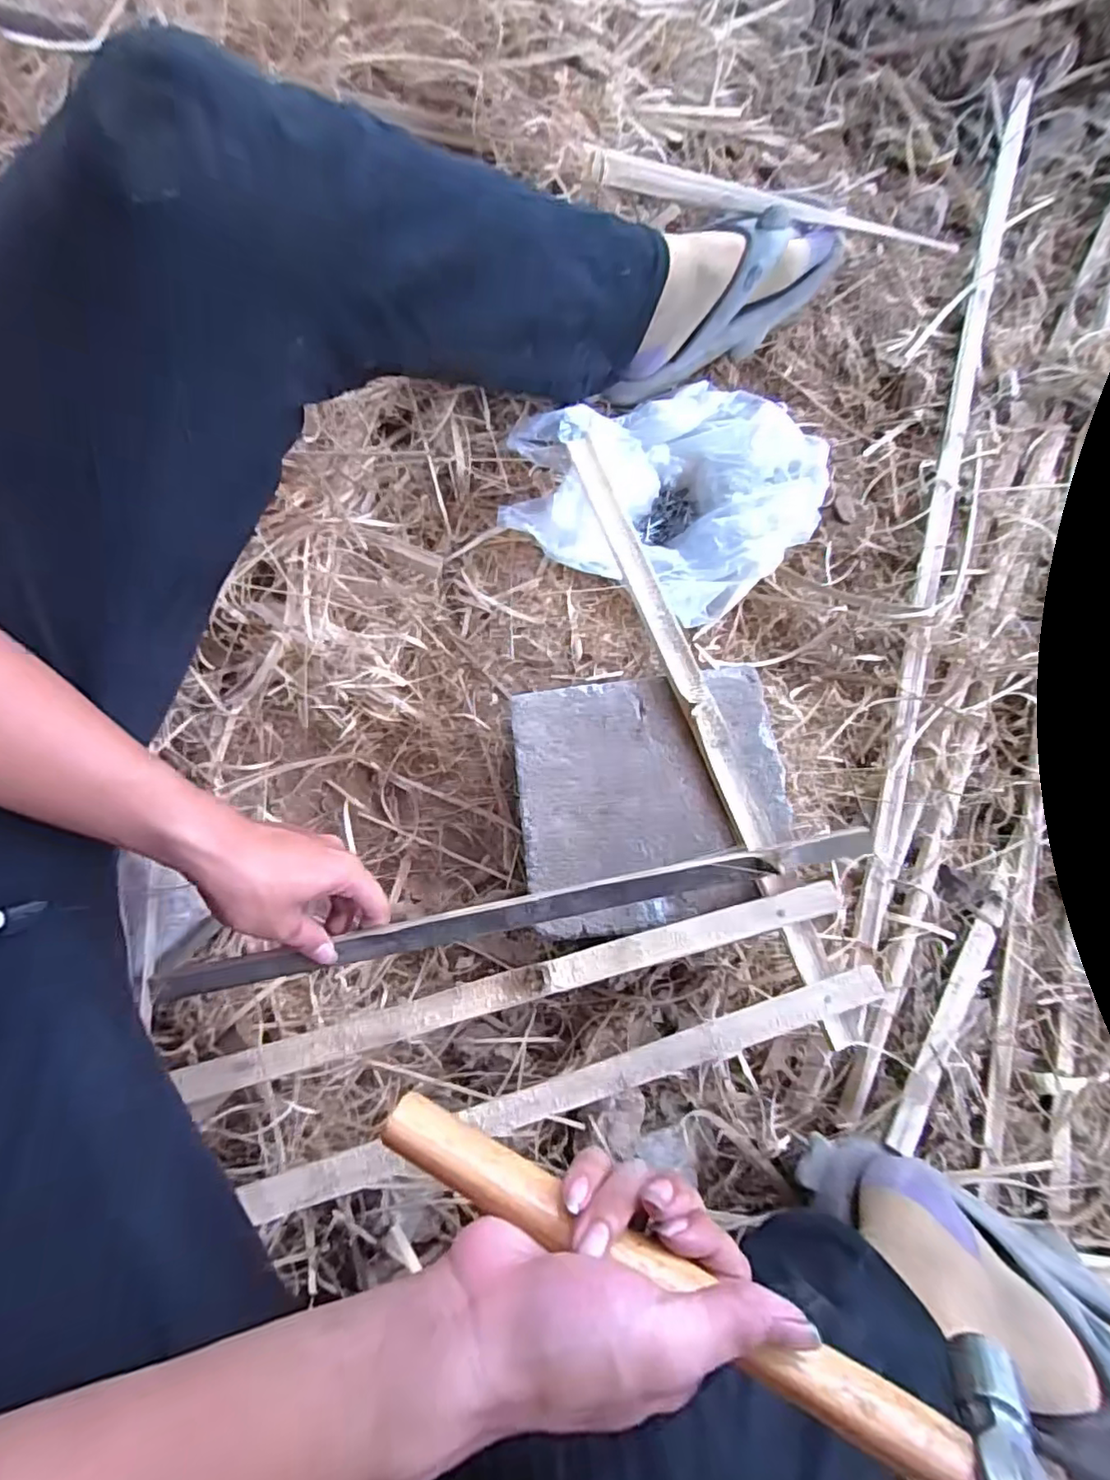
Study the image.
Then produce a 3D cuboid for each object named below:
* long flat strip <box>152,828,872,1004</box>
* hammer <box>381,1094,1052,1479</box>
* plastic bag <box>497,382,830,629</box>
[{"bbox_3d":[-0.022,0.121,0.425,0.496,0.012,0.019,-11,80,-3],"label":"long flat strip"},{"bbox_3d":[0.049,0.215,0.244,0.265,0.059,0.047,21,80,16],"label":"hammer"},{"bbox_3d":[0.111,-0.254,0.576,0.260,0.072,0.240,27,80,3],"label":"plastic bag"}]

